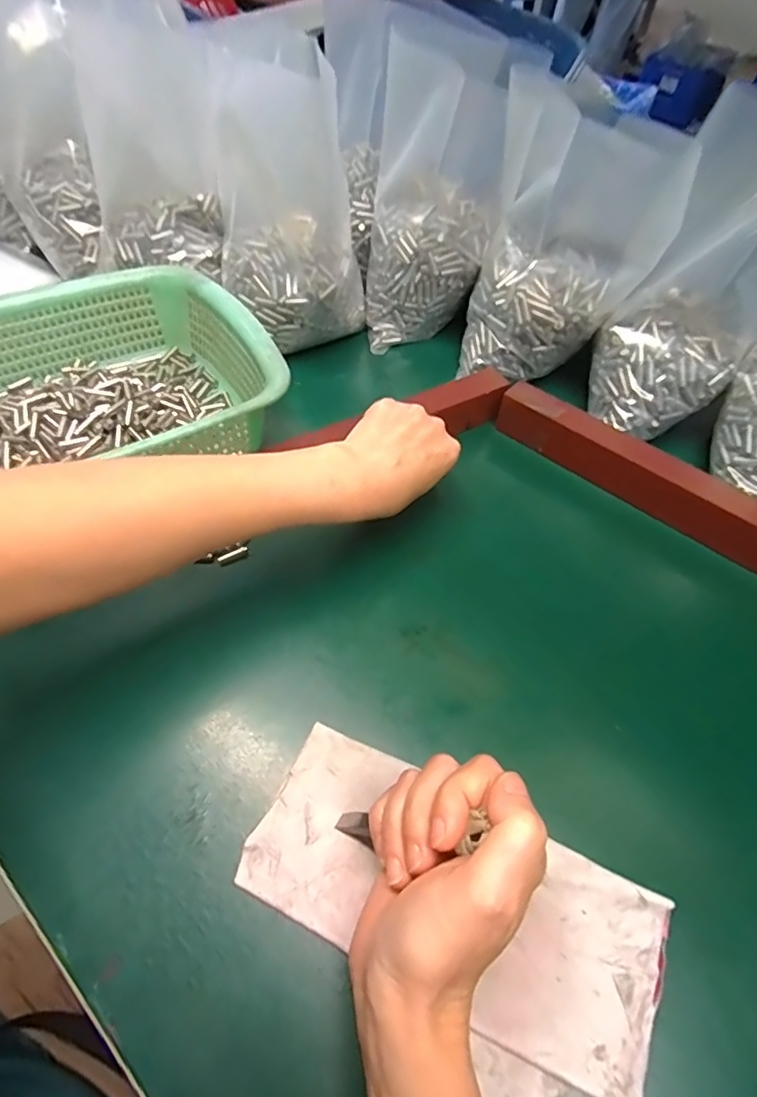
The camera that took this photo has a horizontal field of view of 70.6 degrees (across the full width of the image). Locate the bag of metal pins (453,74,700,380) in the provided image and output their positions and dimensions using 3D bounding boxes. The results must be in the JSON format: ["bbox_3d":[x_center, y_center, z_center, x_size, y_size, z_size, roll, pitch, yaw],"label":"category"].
[{"bbox_3d":[0.148,-0.254,0.434,0.125,0.169,0.114,6,56,2],"label":"bag of metal pins"}]

